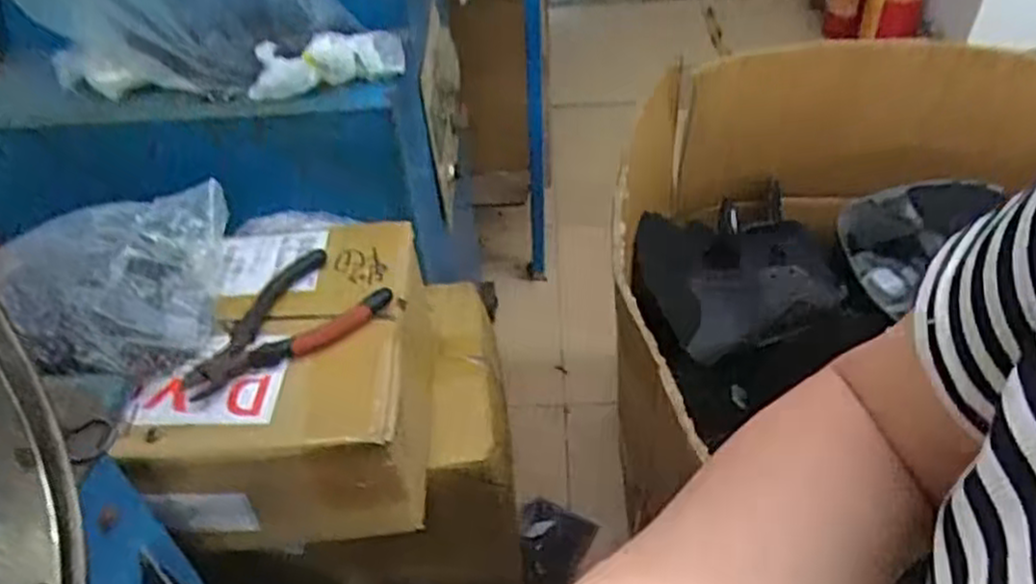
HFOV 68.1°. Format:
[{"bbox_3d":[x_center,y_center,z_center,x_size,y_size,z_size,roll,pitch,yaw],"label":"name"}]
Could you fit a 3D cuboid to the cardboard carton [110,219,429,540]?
[{"bbox_3d":[-0.174,0.064,0.612,0.185,0.120,0.224,-6,44,-2],"label":"cardboard carton"}]

